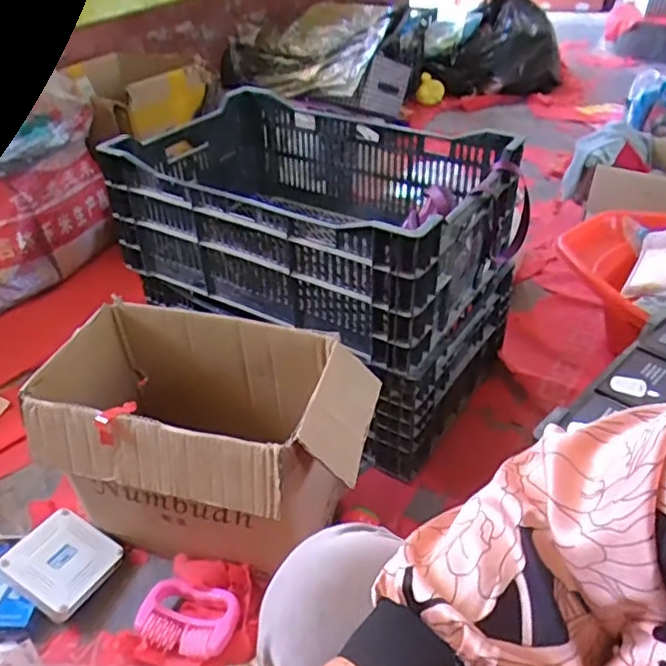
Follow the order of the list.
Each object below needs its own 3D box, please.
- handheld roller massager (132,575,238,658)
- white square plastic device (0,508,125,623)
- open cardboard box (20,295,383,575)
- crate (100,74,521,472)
[{"bbox_3d":[-0.195,0.383,0.836,0.129,0.026,0.086,7,38,13],"label":"handheld roller massager"},{"bbox_3d":[-0.387,0.327,0.894,0.126,0.018,0.126,34,38,11],"label":"white square plastic device"},{"bbox_3d":[-0.171,0.156,0.871,0.433,0.268,0.238,8,39,14],"label":"open cardboard box"},{"bbox_3d":[-0.034,-0.158,1.154,0.646,0.401,0.435,21,43,28],"label":"crate"}]

